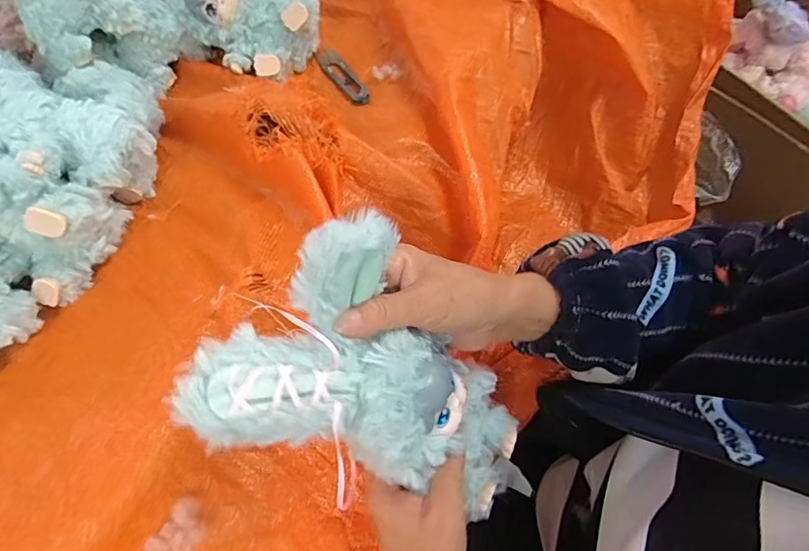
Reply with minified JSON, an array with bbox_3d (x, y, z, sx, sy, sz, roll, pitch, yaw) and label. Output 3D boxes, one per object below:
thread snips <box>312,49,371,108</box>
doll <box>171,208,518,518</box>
[{"bbox_3d":[-0.067,-0.216,0.518,0.025,0.008,0.103,-30,63,-13],"label":"thread snips"},{"bbox_3d":[-0.012,0.073,0.300,0.140,0.216,0.085,-43,33,2],"label":"doll"}]

